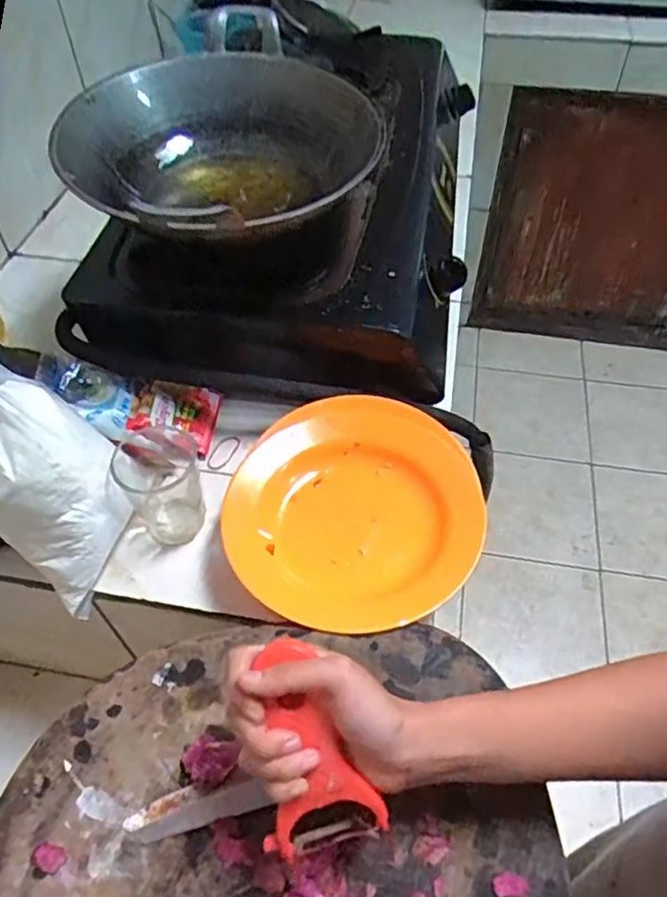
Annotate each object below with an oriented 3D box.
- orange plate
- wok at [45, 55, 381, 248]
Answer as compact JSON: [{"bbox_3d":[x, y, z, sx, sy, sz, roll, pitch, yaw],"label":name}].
[{"bbox_3d":[0.020,0.048,0.544,0.209,0.044,0.203,0,51,0],"label":"orange plate"},{"bbox_3d":[-0.104,-0.272,0.608,0.281,0.094,0.264,0,51,0],"label":"wok"}]

